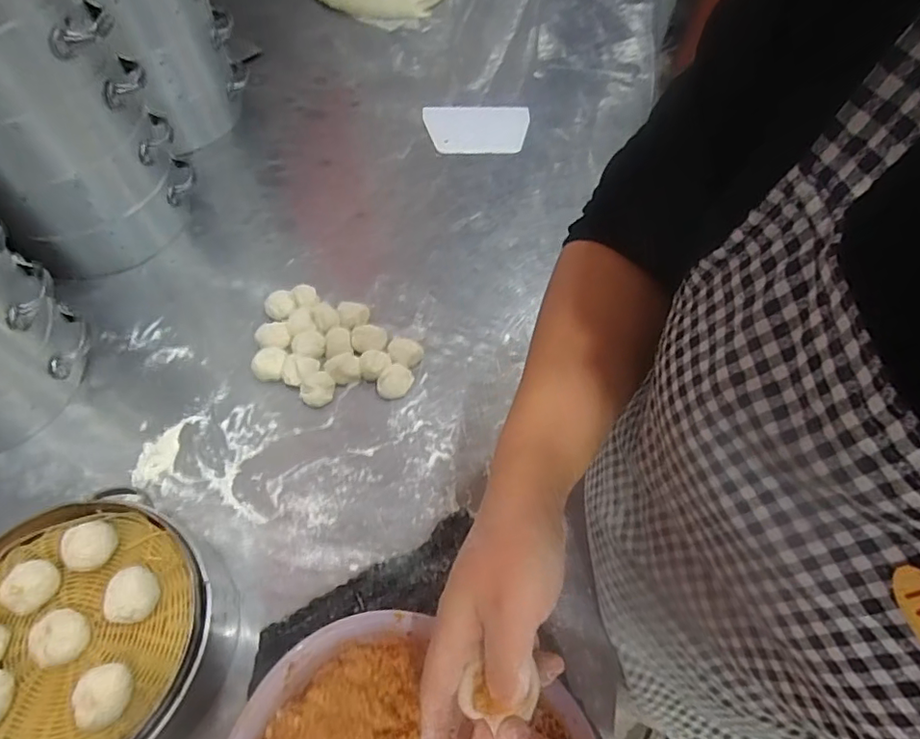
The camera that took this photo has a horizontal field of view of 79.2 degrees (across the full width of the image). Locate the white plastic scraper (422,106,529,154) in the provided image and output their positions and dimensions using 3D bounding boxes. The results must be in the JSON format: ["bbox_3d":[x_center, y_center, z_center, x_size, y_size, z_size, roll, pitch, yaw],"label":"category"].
[{"bbox_3d":[0.022,-0.339,0.776,0.143,0.010,0.102,1,55,1],"label":"white plastic scraper"}]

